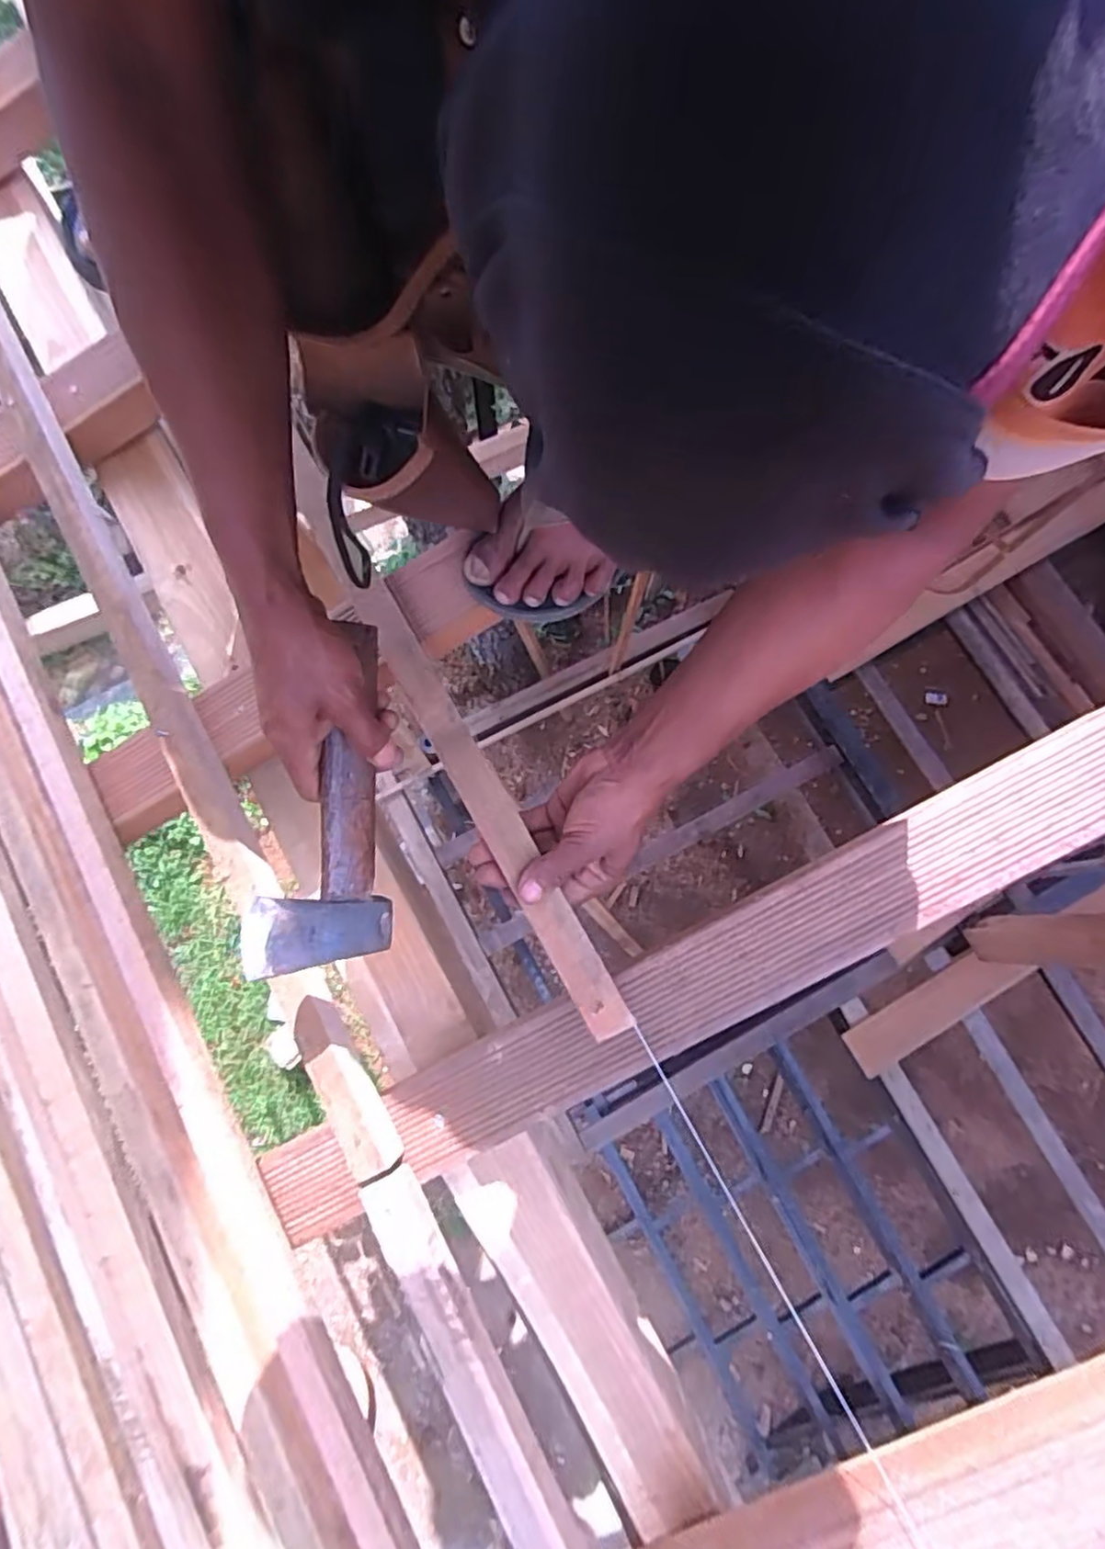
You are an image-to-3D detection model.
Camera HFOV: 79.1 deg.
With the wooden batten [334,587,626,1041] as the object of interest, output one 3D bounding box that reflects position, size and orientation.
[{"bbox_3d":[-0.055,0.014,0.498,0.037,0.016,0.384,-30,79,-7],"label":"wooden batten"}]

